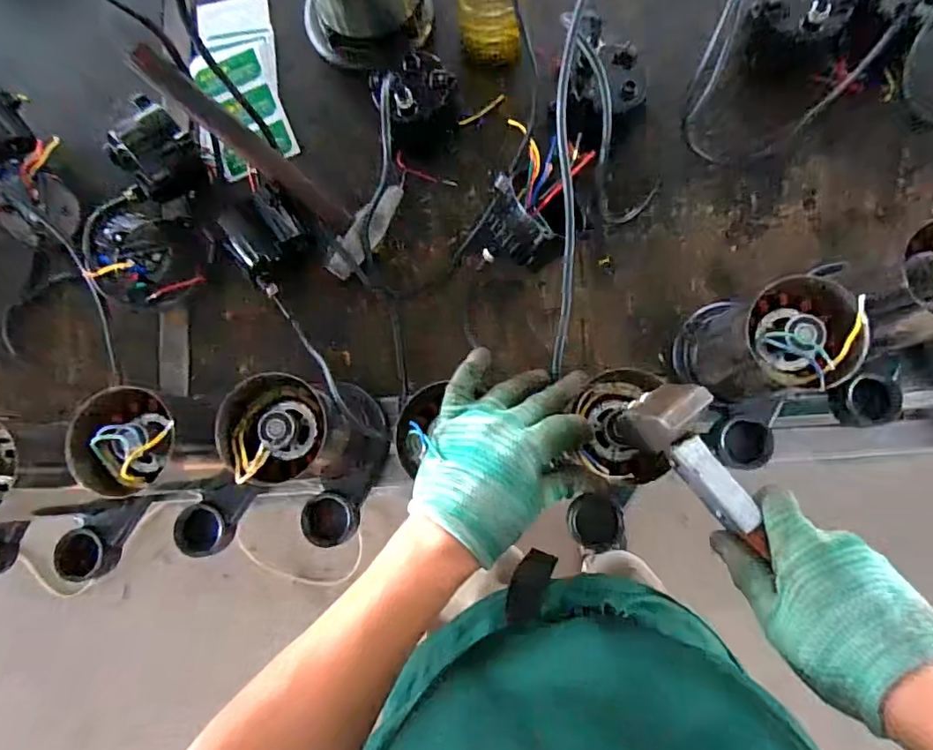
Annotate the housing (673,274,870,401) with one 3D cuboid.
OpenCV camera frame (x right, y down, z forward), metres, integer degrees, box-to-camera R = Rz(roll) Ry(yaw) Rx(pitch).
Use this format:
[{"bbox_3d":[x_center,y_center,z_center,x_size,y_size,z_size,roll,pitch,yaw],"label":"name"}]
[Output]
[{"bbox_3d":[0.267,-0.029,0.503,0.084,0.180,0.097,2,83,3],"label":"housing"}]

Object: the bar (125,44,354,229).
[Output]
[{"bbox_3d":[-0.217,-0.232,0.555,0.237,0.006,0.030,36,64,-37],"label":"bar"}]

